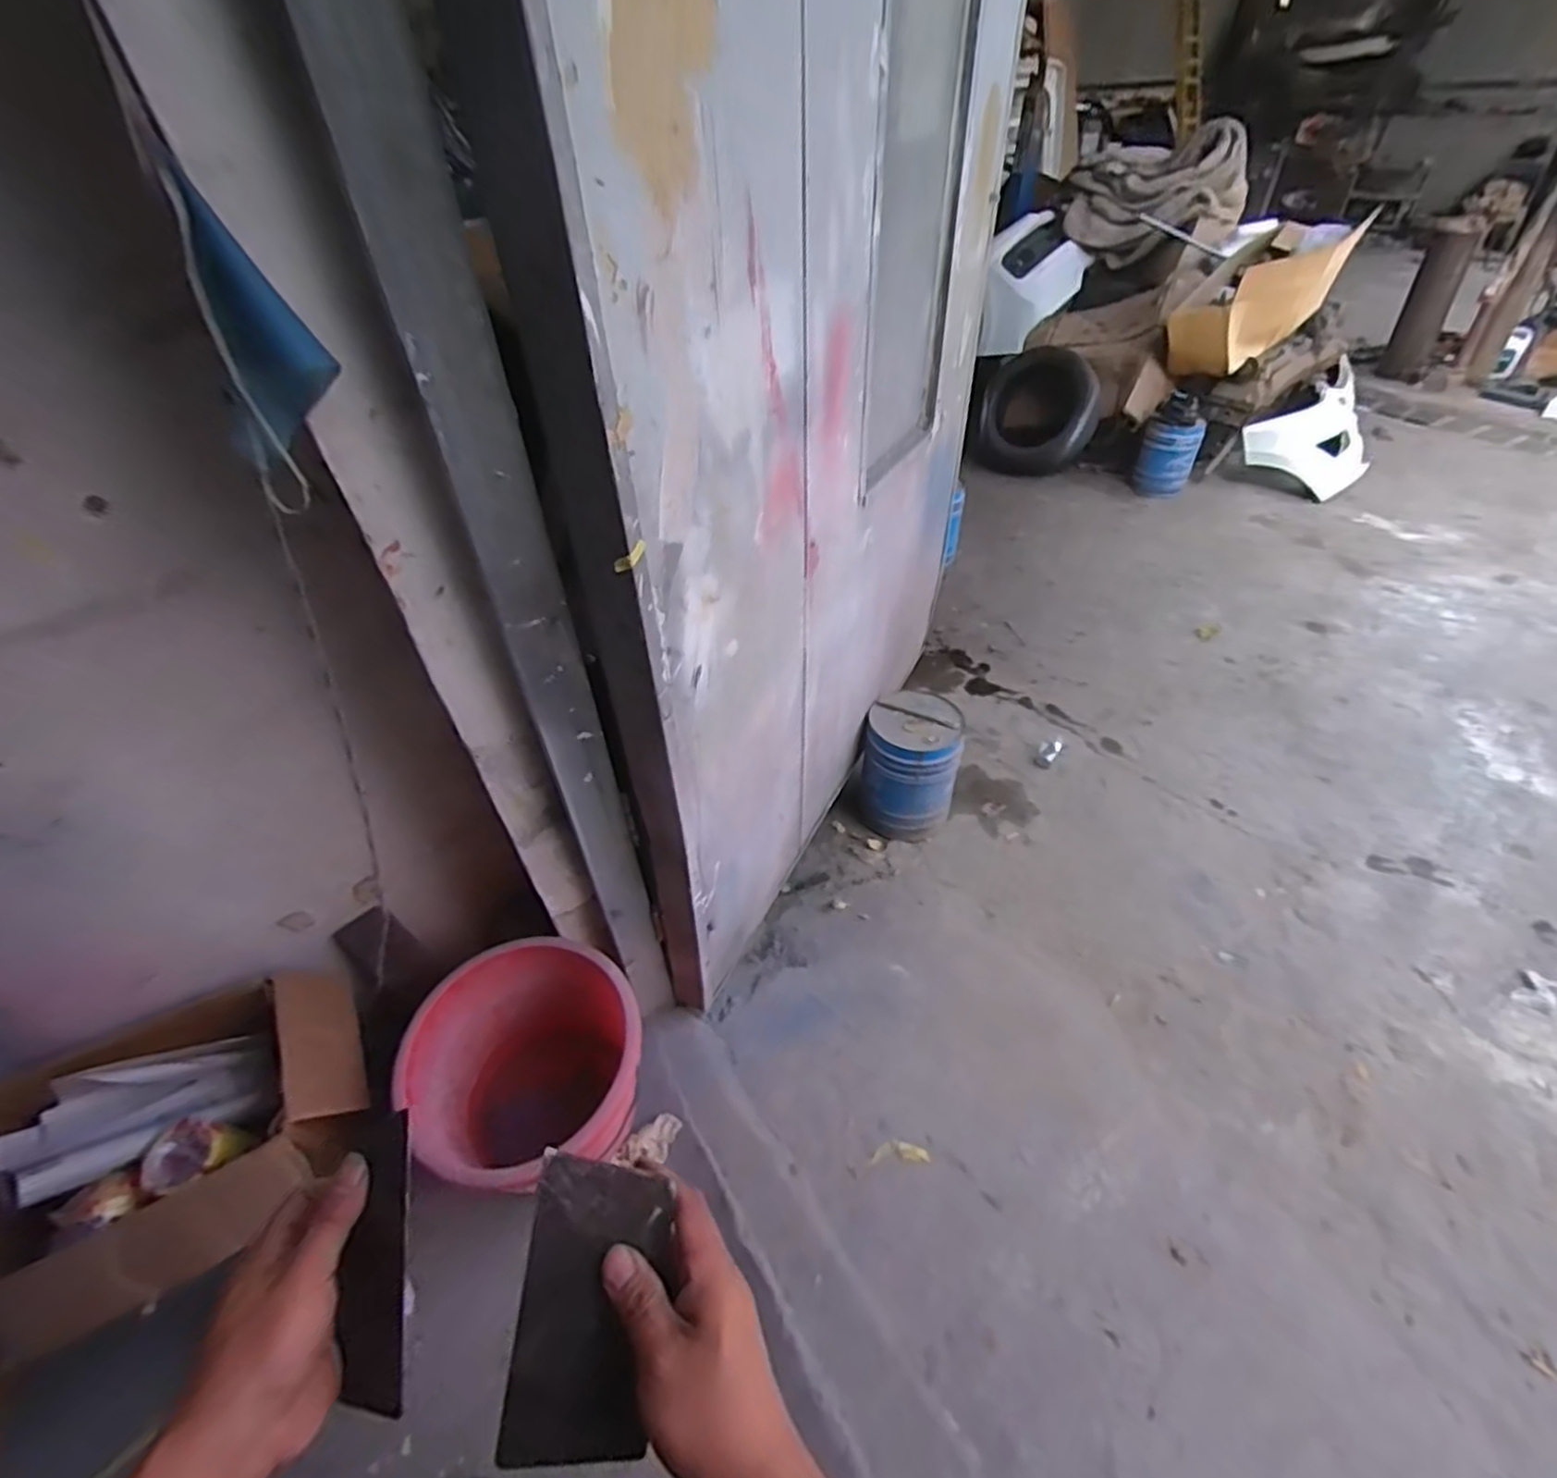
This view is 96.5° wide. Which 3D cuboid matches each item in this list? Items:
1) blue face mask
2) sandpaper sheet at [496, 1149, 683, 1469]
[{"bbox_3d":[-0.406,-0.303,0.548,0.085,0.213,0.033,-24,47,-22],"label":"blue face mask"},{"bbox_3d":[-0.096,0.297,0.365,0.073,0.008,0.131,9,72,-10],"label":"sandpaper sheet"}]

